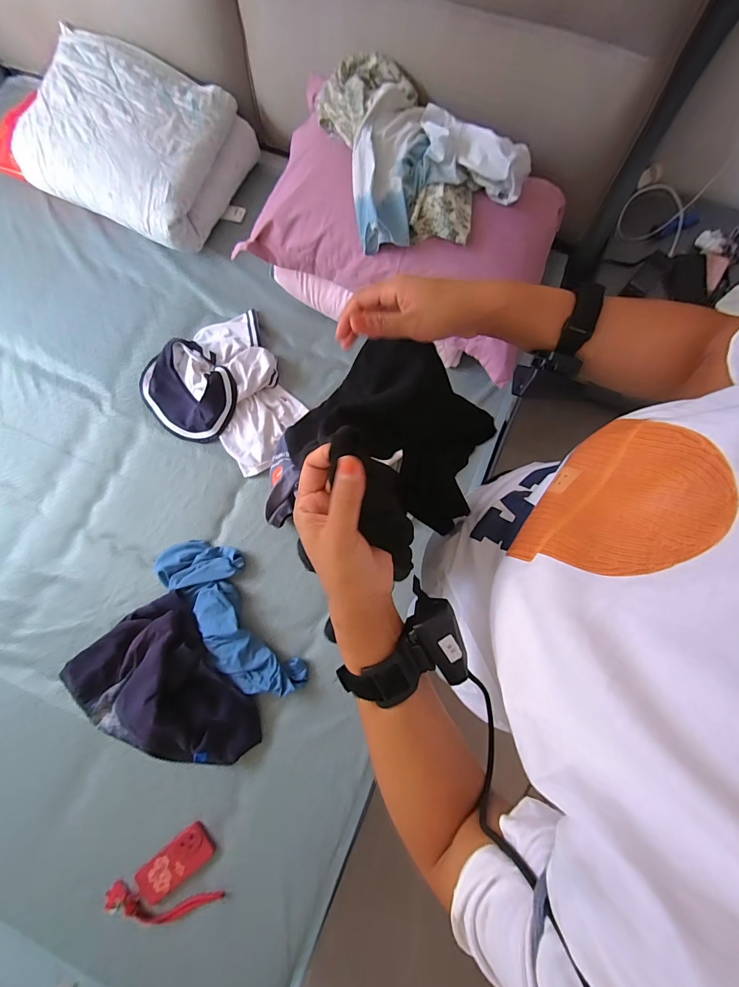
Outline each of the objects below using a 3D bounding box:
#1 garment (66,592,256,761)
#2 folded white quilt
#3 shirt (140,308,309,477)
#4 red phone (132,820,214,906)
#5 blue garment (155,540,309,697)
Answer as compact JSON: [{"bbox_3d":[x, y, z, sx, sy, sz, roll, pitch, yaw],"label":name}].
[{"bbox_3d":[-0.475,0.468,0.837,0.308,0.132,0.413,-37,81,-6],"label":"garment"},{"bbox_3d":[-0.662,-0.975,1.067,0.524,0.239,0.414,23,81,5],"label":"folded white quilt"},{"bbox_3d":[-0.381,-0.271,1.016,0.382,0.053,0.443,-40,82,-6],"label":"shirt"},{"bbox_3d":[-0.427,0.815,0.833,0.169,0.014,0.079,-36,81,-6],"label":"red phone"},{"bbox_3d":[-0.329,0.290,0.911,0.182,0.052,0.458,-39,82,-6],"label":"blue garment"}]

